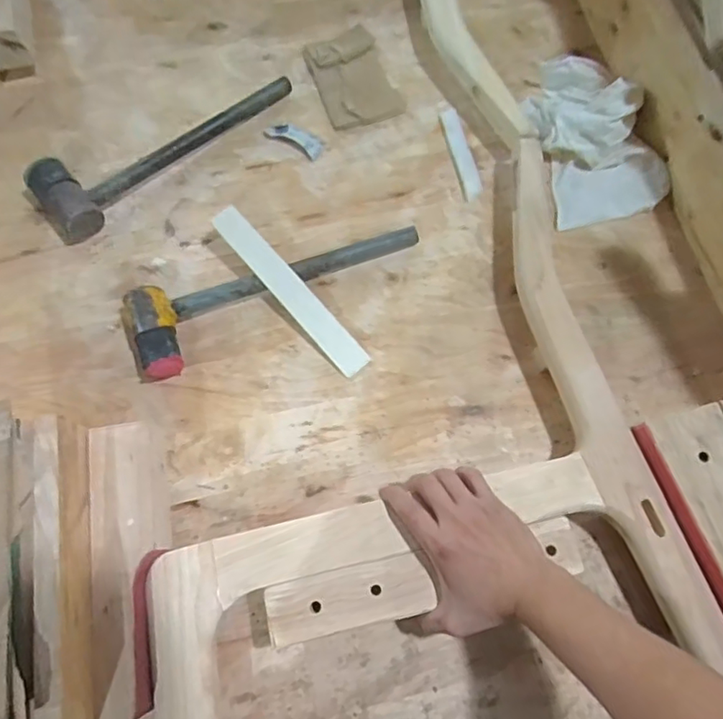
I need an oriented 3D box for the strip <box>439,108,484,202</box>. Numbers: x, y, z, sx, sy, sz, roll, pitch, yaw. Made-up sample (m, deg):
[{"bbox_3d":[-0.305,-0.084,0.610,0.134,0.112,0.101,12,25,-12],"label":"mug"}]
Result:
[{"bbox_3d":[0.123,-0.259,0.711,0.024,0.015,0.135,-10,71,-2],"label":"strip"}]

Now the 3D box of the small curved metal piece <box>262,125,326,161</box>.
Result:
[{"bbox_3d":[-0.084,-0.279,0.723,0.078,0.005,0.028,30,74,11],"label":"small curved metal piece"}]

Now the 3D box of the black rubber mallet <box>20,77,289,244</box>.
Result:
[{"bbox_3d":[-0.249,-0.280,0.710,0.343,0.052,0.102,-42,75,-12],"label":"black rubber mallet"}]

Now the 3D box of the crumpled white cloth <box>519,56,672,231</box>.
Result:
[{"bbox_3d":[0.287,-0.278,0.701,0.138,0.060,0.213,-10,71,-2],"label":"crumpled white cloth"}]

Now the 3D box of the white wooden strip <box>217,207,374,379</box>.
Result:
[{"bbox_3d":[-0.078,-0.076,0.628,0.035,0.005,0.229,-41,87,-3],"label":"white wooden strip"}]

